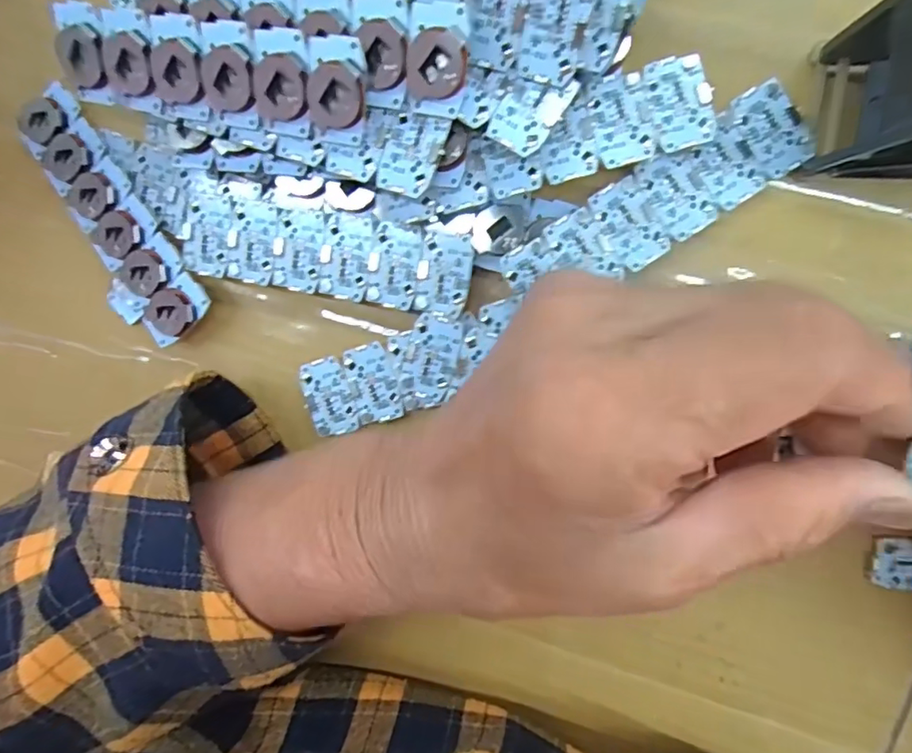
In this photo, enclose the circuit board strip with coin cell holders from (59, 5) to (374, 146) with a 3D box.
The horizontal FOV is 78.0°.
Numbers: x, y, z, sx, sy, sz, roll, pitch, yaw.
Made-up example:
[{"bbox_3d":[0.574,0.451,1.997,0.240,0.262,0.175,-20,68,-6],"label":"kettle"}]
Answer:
[{"bbox_3d":[-0.079,-0.096,0.179,0.106,0.005,0.030,13,124,9],"label":"circuit board strip with coin cell holders"}]

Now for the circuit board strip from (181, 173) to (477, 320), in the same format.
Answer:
[{"bbox_3d":[-0.048,-0.045,0.208,0.108,0.008,0.033,15,99,7],"label":"circuit board strip"}]

